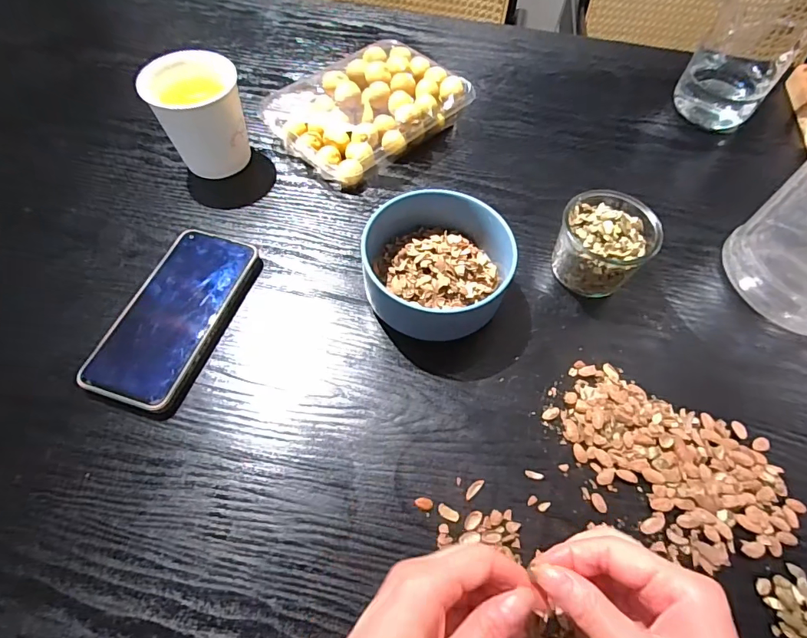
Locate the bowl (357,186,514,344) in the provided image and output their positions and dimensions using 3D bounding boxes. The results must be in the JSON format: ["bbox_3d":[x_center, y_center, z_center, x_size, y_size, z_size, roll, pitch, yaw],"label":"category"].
[{"bbox_3d":[0.026,-0.045,0.380,0.119,0.060,0.109,0,61,-1],"label":"bowl"}]

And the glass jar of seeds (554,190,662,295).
[{"bbox_3d":[0.173,-0.064,0.394,0.079,0.063,0.073,0,61,-1],"label":"glass jar of seeds"}]

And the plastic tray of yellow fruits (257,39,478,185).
[{"bbox_3d":[-0.044,-0.231,0.493,0.195,0.046,0.146,-34,66,-18],"label":"plastic tray of yellow fruits"}]

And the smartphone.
[{"bbox_3d":[-0.191,-0.005,0.378,0.075,0.014,0.160,15,61,7],"label":"smartphone"}]

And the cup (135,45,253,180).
[{"bbox_3d":[-0.194,-0.195,0.439,0.082,0.095,0.078,0,61,-1],"label":"cup"}]

